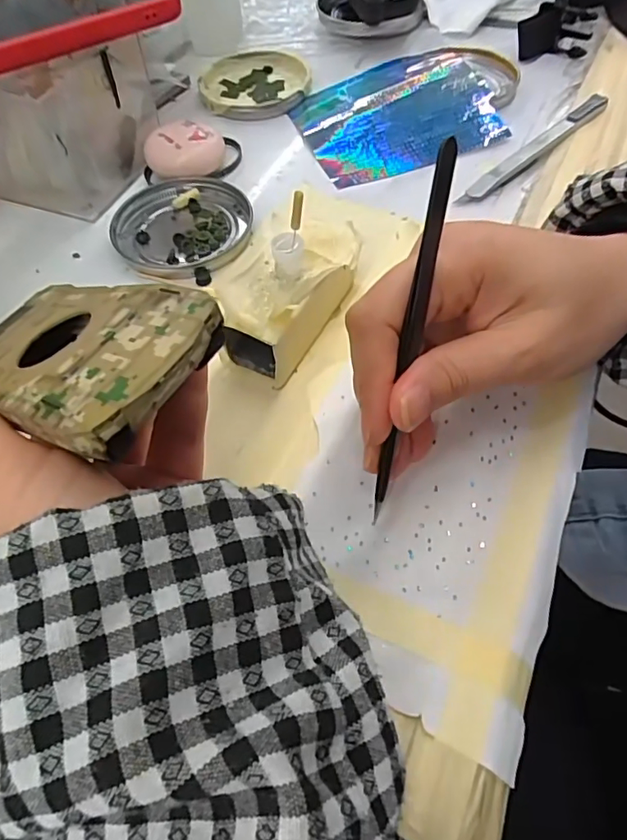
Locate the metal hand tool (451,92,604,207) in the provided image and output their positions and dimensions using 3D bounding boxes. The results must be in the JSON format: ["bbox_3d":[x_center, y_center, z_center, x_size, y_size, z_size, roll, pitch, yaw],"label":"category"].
[{"bbox_3d":[0.137,-0.169,0.331,0.137,0.011,0.013,-37,62,-19],"label":"metal hand tool"}]

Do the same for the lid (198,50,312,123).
[{"bbox_3d":[-0.043,-0.250,0.393,0.079,0.008,0.080,-2,57,2],"label":"lid"}]

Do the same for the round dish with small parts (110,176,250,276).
[{"bbox_3d":[-0.076,-0.114,0.310,0.076,0.009,0.080,-2,57,2],"label":"round dish with small parts"}]

